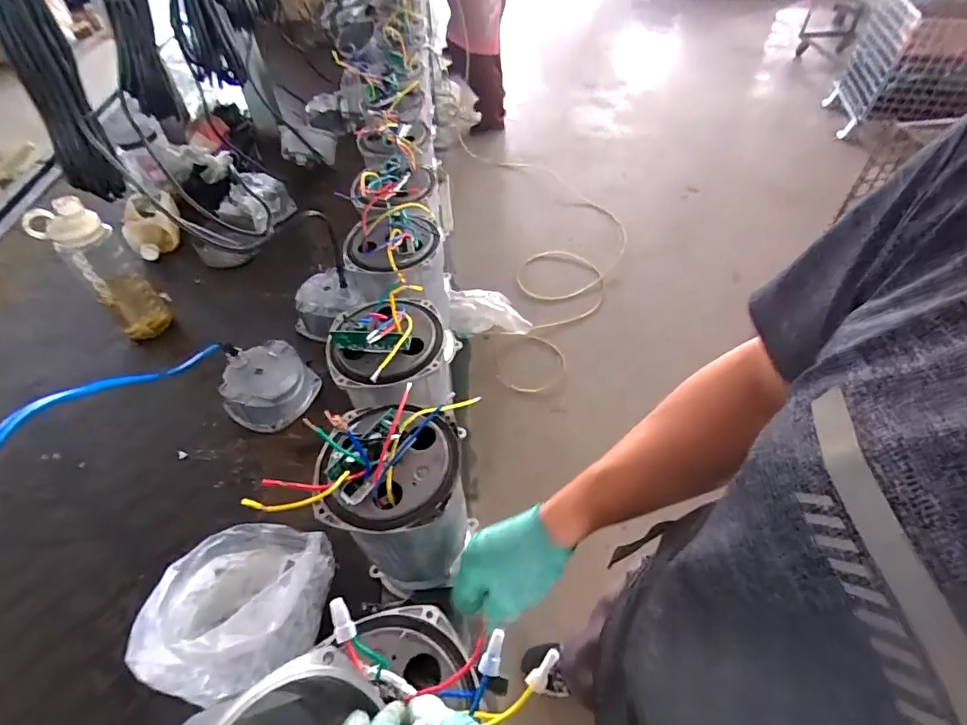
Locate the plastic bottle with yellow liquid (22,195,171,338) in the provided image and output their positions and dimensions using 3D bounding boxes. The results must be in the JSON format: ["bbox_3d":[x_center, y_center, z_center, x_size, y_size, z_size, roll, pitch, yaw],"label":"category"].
[{"bbox_3d":[-0.644,-0.149,0.844,0.096,0.260,0.088,-37,58,-26],"label":"plastic bottle with yellow liquid"}]

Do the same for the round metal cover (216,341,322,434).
[{"bbox_3d":[-0.337,0.037,0.775,0.115,0.076,0.125,21,54,18],"label":"round metal cover"}]

